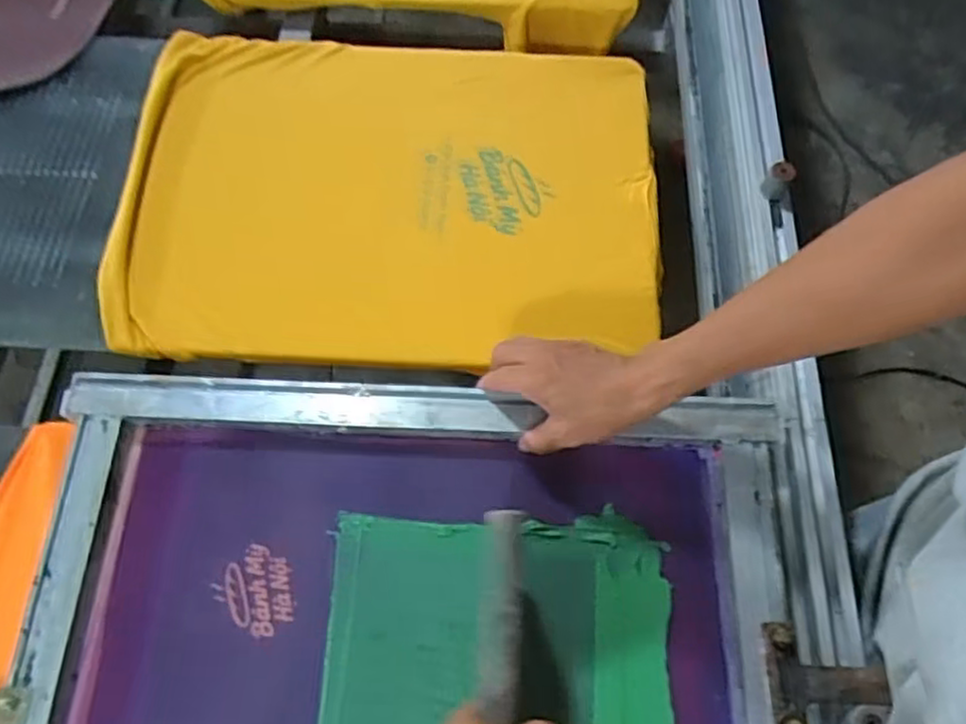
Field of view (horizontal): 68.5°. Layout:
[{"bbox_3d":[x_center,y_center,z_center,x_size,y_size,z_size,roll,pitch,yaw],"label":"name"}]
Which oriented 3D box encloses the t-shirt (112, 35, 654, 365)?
[{"bbox_3d":[-0.092,-0.184,0.739,0.547,0.040,0.382,3,64,-2],"label":"t-shirt"}]

